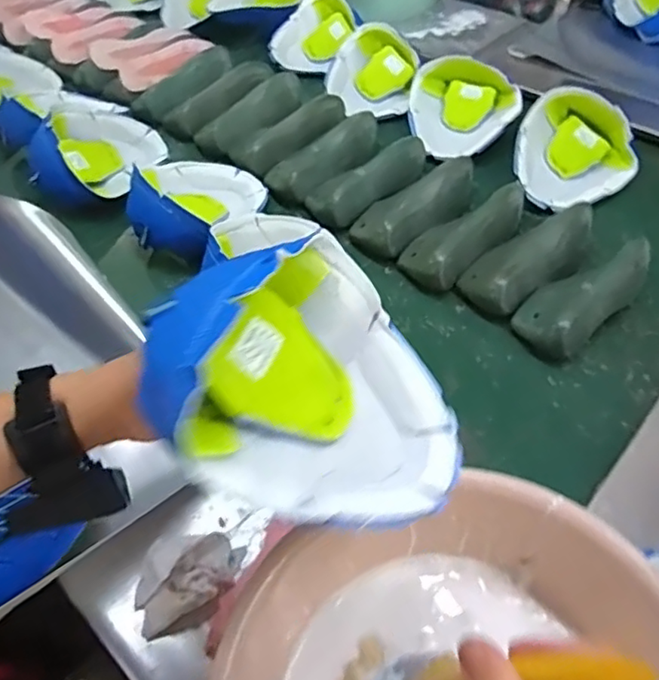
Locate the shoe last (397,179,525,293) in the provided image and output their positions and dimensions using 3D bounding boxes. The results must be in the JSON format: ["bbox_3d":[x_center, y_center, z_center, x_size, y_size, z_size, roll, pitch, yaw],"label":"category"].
[{"bbox_3d":[0.187,-0.151,0.817,0.203,0.064,0.087,-33,57,-22],"label":"shoe last"}]

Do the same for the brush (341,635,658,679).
[{"bbox_3d":[0.066,0.148,0.269,0.150,0.016,0.032,-25,39,37],"label":"brush"}]

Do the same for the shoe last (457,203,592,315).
[{"bbox_3d":[0.255,-0.110,0.783,0.193,0.064,0.090,-34,57,-23],"label":"shoe last"}]

